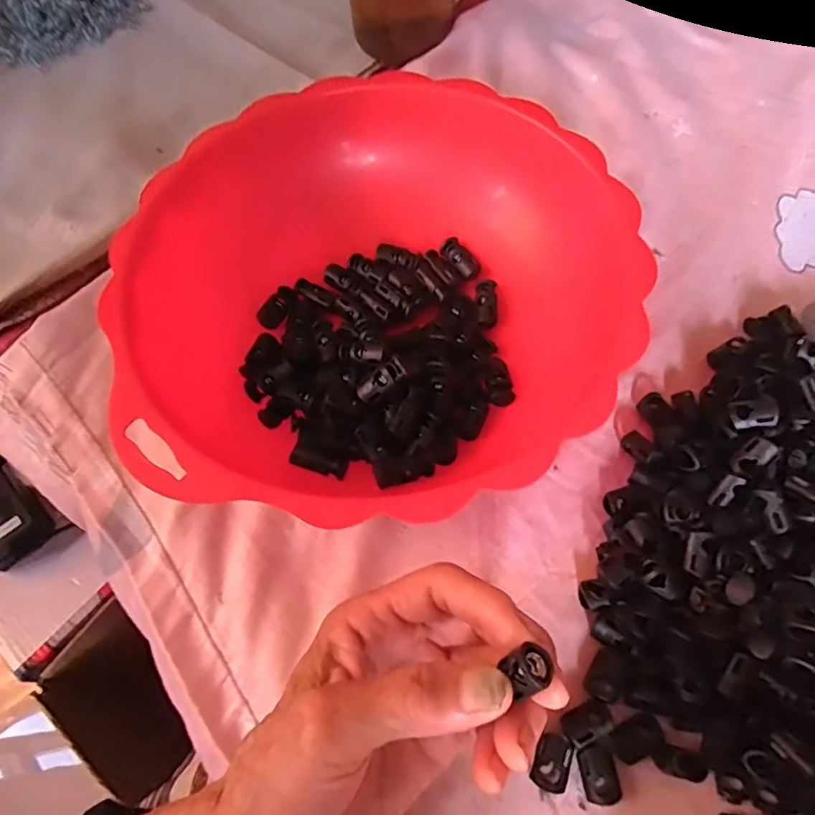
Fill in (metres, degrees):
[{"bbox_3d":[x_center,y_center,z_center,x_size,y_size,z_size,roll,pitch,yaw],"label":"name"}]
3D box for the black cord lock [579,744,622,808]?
[{"bbox_3d":[0.076,0.145,0.226,0.014,0.006,0.020,-4,62,0],"label":"black cord lock"}]

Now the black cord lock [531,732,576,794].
[{"bbox_3d":[0.059,0.142,0.229,0.014,0.006,0.020,21,65,13],"label":"black cord lock"}]

